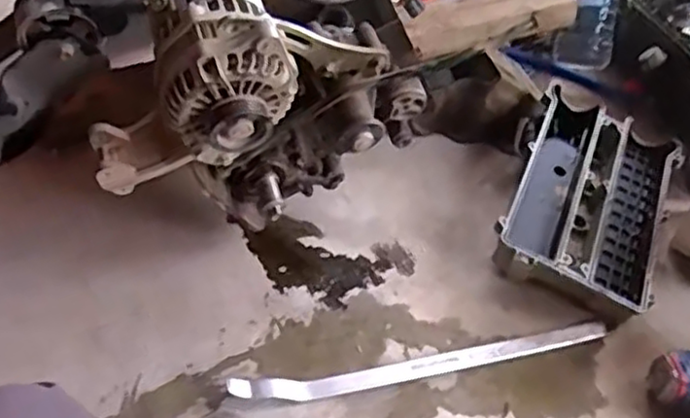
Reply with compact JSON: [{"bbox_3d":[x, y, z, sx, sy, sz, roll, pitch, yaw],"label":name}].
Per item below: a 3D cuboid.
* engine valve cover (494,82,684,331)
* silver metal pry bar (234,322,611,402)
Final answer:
[{"bbox_3d":[0.345,-0.016,0.994,0.220,0.082,0.354,18,47,15],"label":"engine valve cover"},{"bbox_3d":[0.099,0.182,0.834,0.463,0.016,0.036,-8,46,-11],"label":"silver metal pry bar"}]

